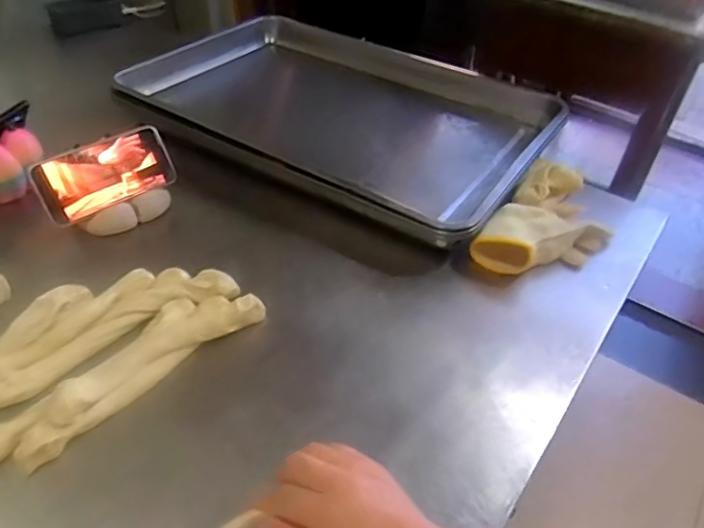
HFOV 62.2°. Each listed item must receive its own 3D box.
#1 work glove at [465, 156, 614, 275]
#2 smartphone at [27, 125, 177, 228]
[{"bbox_3d":[0.239,-0.049,0.693,0.121,0.047,0.214,26,46,21],"label":"work glove"},{"bbox_3d":[-0.281,-0.104,0.674,0.152,0.074,0.010,-33,17,-36],"label":"smartphone"}]

